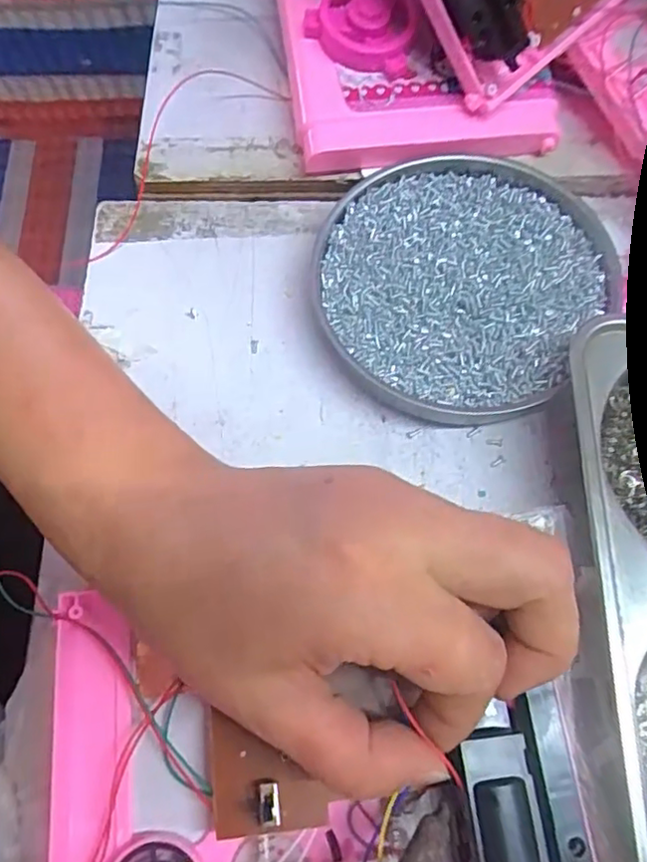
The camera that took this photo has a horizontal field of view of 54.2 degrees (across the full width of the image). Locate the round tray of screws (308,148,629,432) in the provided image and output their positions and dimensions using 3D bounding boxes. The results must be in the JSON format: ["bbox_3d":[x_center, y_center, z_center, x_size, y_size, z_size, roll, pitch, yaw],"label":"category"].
[{"bbox_3d":[0.063,-0.069,0.298,0.126,0.023,0.131,-1,68,1],"label":"round tray of screws"}]

